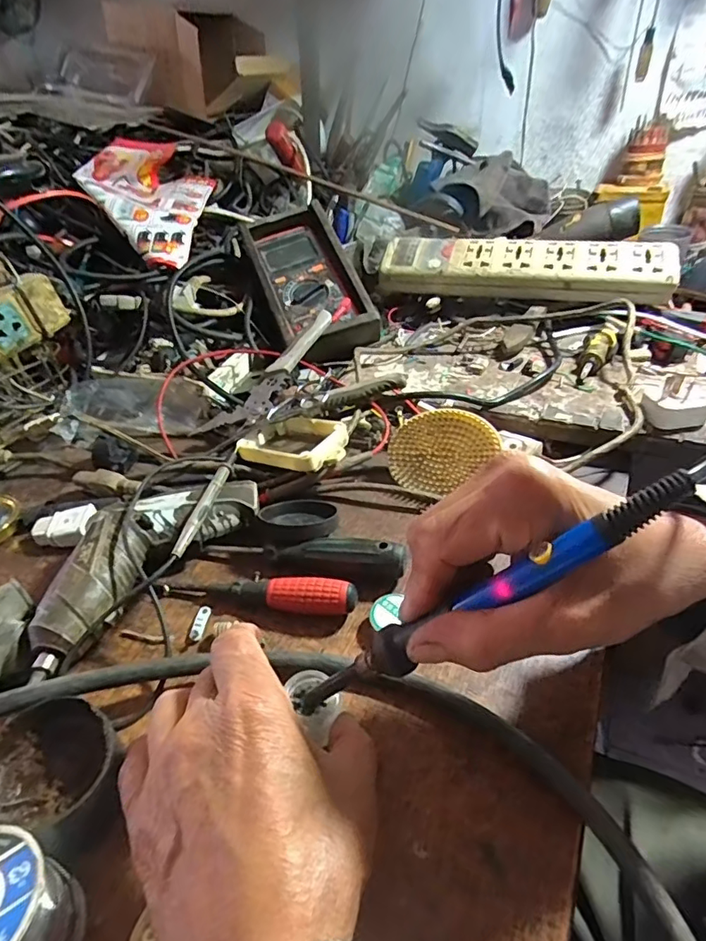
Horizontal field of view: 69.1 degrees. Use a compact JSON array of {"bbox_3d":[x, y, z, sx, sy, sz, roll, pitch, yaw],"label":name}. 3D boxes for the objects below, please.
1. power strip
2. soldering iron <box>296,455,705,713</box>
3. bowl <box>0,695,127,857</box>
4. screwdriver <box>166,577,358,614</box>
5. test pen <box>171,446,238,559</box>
[{"bbox_3d":[0.196,-0.240,0.598,0.319,0.033,0.073,8,67,16],"label":"power strip"},{"bbox_3d":[0.049,0.057,0.216,0.209,0.015,0.018,-39,30,26],"label":"soldering iron"},{"bbox_3d":[-0.144,0.146,0.252,0.058,0.039,0.057,-3,39,3],"label":"bowl"},{"bbox_3d":[-0.061,0.080,0.343,0.128,0.018,0.021,4,40,12],"label":"screwdriver"},{"bbox_3d":[-0.106,0.022,0.372,0.012,0.009,0.109,2,39,9],"label":"test pen"}]

